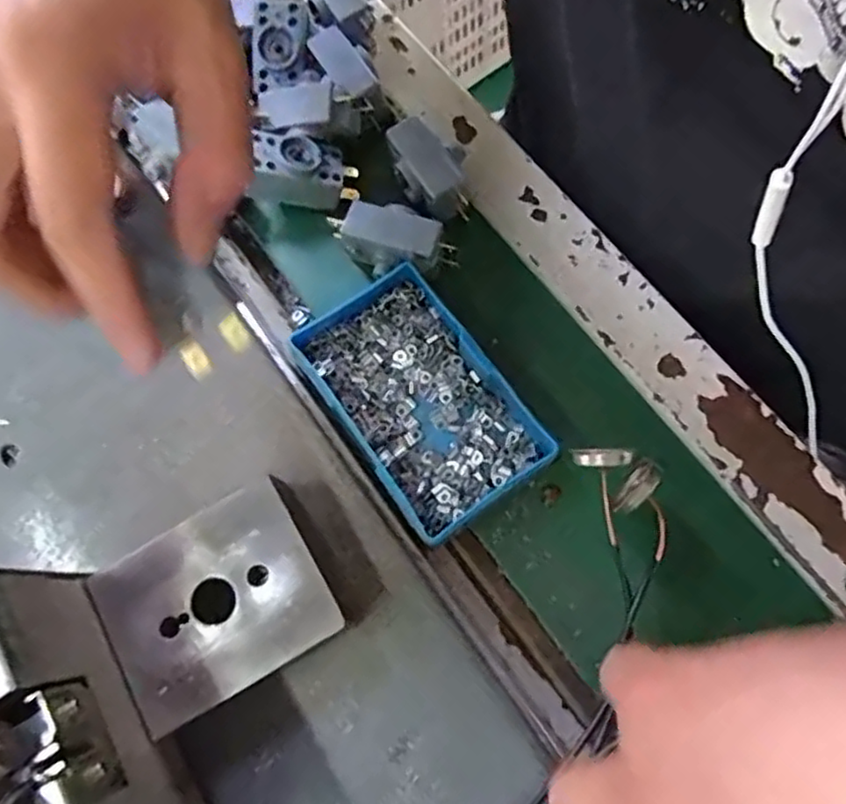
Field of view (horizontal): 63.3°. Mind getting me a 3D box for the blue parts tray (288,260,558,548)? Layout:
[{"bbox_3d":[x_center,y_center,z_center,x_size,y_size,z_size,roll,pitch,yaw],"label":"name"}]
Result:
[{"bbox_3d":[-0.002,-0.001,0.312,0.068,0.022,0.115,-35,73,-6],"label":"blue parts tray"}]

